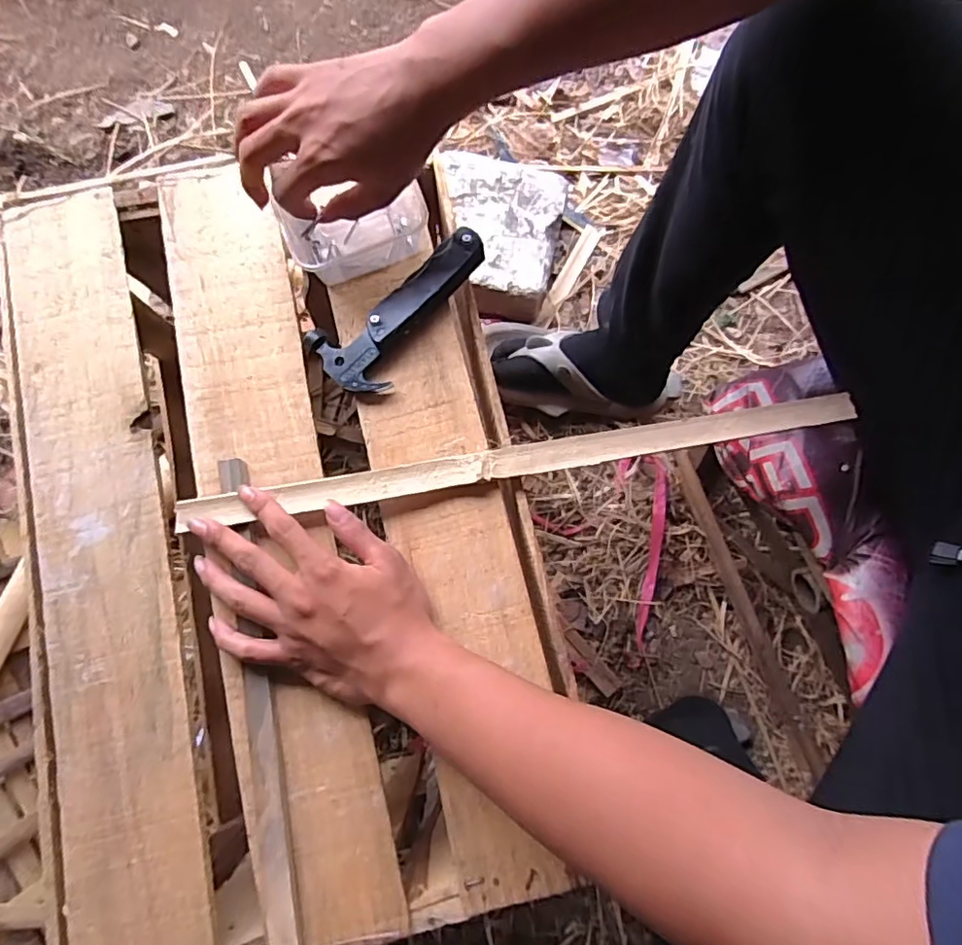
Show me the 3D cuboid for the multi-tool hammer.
[{"bbox_3d":[-0.064,-0.132,0.451,0.069,0.028,0.154,40,81,9],"label":"multi-tool hammer"}]

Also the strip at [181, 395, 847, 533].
[{"bbox_3d":[0.040,-0.012,0.427,0.503,0.010,0.029,-10,73,-6],"label":"strip"}]

